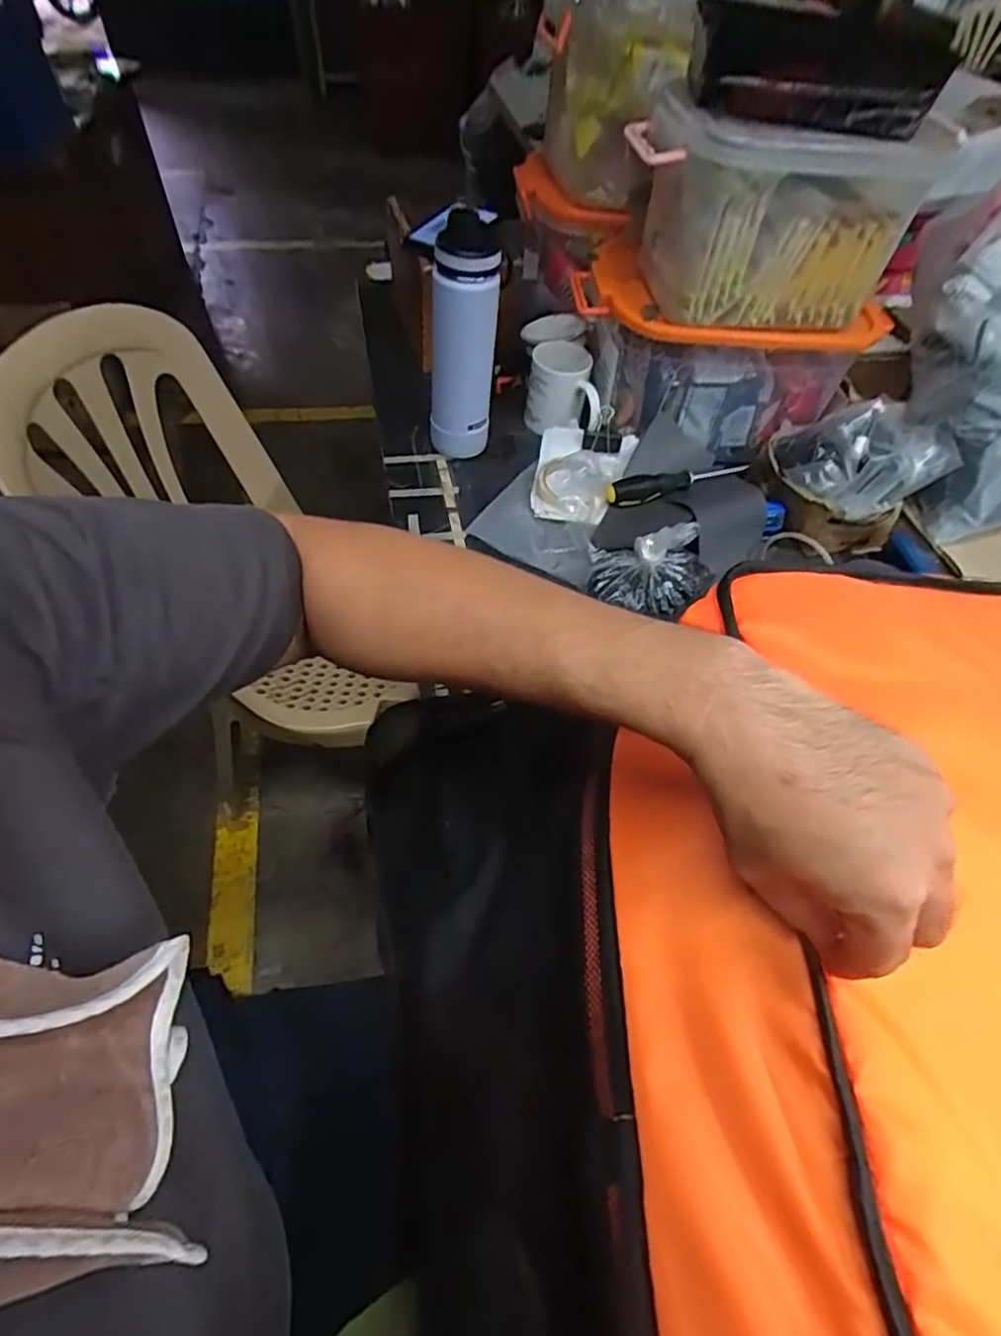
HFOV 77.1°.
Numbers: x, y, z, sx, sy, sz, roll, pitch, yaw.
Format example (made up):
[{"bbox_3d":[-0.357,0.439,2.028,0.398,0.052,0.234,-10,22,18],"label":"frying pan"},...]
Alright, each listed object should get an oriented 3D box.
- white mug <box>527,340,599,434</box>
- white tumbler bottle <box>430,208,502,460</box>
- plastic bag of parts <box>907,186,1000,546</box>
[{"bbox_3d":[0.083,-0.366,0.842,0.095,0.083,0.100,6,54,1],"label":"white mug"},{"bbox_3d":[-0.046,-0.379,0.740,0.075,0.255,0.083,-2,54,-5],"label":"white tumbler bottle"},{"bbox_3d":[0.586,-0.361,0.756,0.138,0.133,0.399,-3,95,-6],"label":"plastic bag of parts"}]

